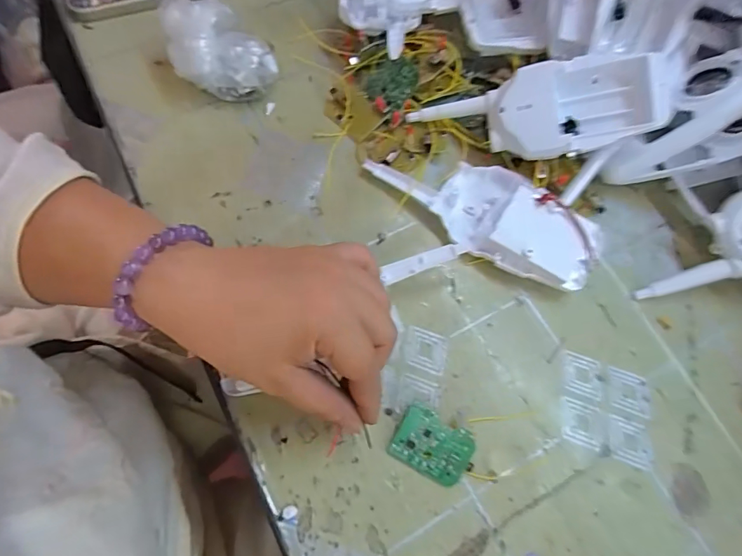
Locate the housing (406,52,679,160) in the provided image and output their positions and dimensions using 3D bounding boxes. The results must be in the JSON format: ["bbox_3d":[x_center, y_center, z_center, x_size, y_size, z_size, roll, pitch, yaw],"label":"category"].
[{"bbox_3d":[0.120,-0.115,0.305,0.175,0.030,0.057,-4,67,13],"label":"housing"}]

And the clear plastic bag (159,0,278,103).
[{"bbox_3d":[-0.113,-0.171,0.335,0.078,0.052,0.056,-6,68,-5],"label":"clear plastic bag"}]

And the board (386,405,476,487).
[{"bbox_3d":[0.035,0.096,0.253,0.044,0.005,0.033,28,88,8],"label":"board"}]

